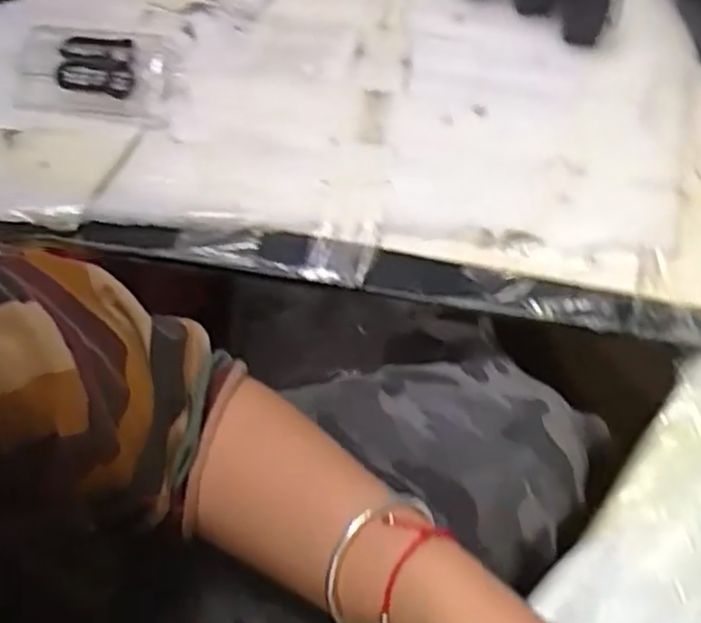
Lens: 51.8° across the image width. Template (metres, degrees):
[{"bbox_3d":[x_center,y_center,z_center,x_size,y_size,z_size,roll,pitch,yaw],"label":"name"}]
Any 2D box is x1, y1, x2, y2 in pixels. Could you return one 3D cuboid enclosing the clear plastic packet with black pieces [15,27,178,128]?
[{"bbox_3d":[-0.161,-0.152,0.455,0.102,0.019,0.065,5,61,1],"label":"clear plastic packet with black pieces"}]

